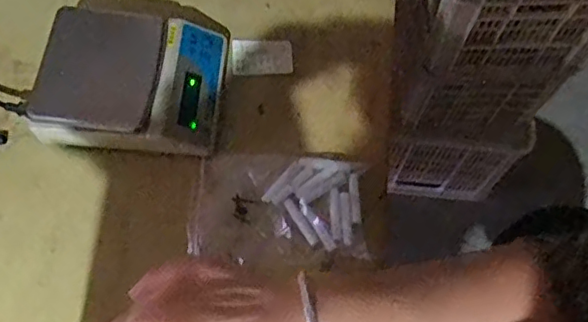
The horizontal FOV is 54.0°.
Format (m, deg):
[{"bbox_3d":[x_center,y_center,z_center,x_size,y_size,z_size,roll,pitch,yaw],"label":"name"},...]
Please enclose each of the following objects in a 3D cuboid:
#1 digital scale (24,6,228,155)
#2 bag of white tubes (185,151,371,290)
[{"bbox_3d":[-0.229,-0.112,0.805,0.244,0.079,0.203,4,66,0],"label":"digital scale"},{"bbox_3d":[-0.017,0.062,0.763,0.224,0.022,0.157,3,66,-1],"label":"bag of white tubes"}]

